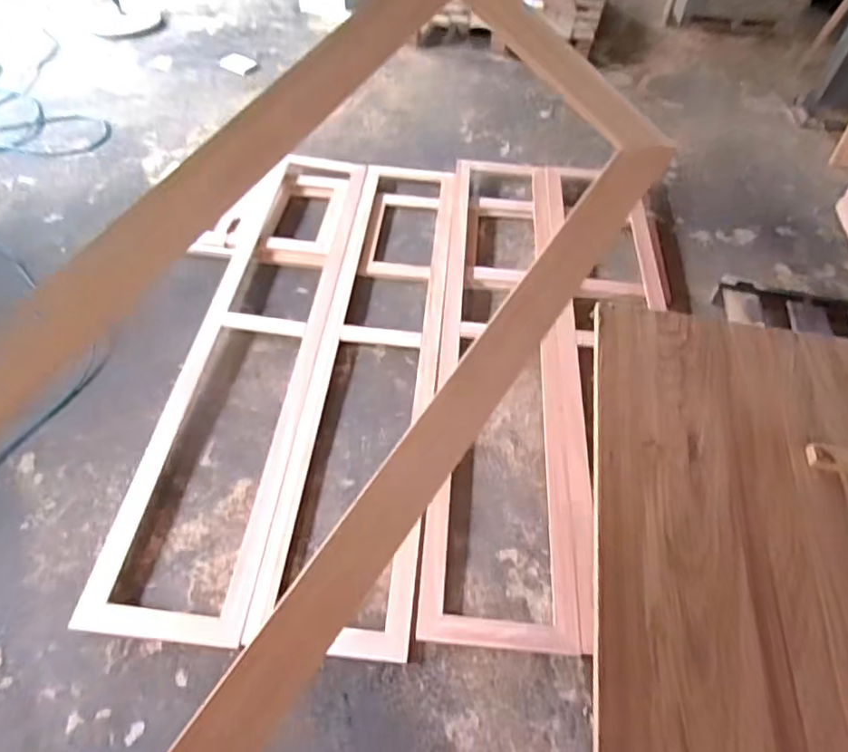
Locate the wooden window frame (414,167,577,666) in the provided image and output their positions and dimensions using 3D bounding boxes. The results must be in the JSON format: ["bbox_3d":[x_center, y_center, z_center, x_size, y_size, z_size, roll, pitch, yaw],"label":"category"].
[{"bbox_3d":[0.255,-0.188,1.950,0.377,0.079,2.049,5,54,1],"label":"wooden window frame"}]

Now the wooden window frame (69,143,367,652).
[{"bbox_3d":[-0.531,-0.155,1.903,0.391,0.045,1.933,6,52,2],"label":"wooden window frame"}]

